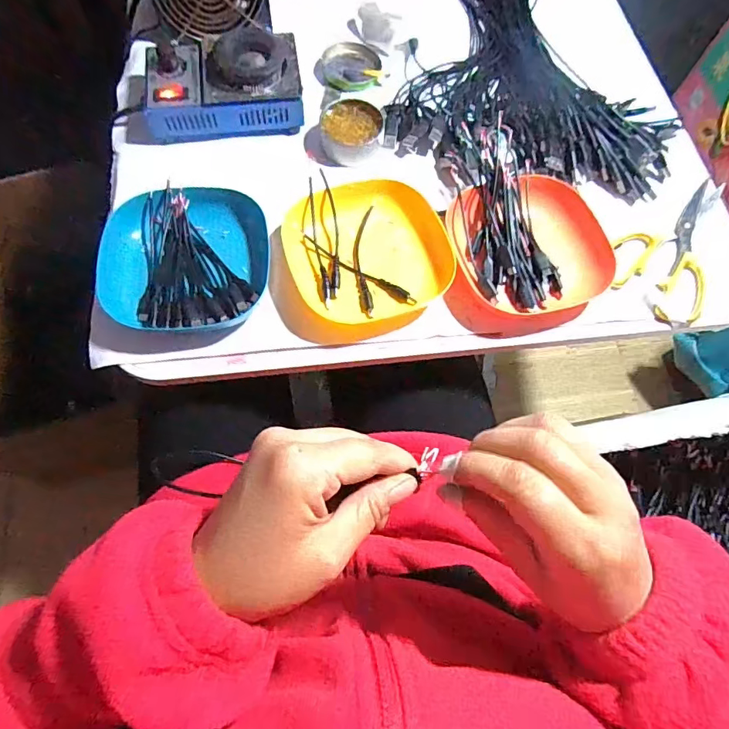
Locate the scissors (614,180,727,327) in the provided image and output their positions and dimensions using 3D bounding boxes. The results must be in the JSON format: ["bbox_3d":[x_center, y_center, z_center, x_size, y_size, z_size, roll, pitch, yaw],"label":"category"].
[{"bbox_3d":[0.289,-0.117,0.458,0.084,0.008,0.170,22,70,5],"label":"scissors"}]

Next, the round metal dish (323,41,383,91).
[{"bbox_3d":[-0.014,-0.334,0.532,0.063,0.011,0.063,1,70,-2],"label":"round metal dish"}]

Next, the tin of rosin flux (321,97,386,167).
[{"bbox_3d":[-0.012,-0.238,0.487,0.061,0.022,0.064,1,70,-2],"label":"tin of rosin flux"}]

